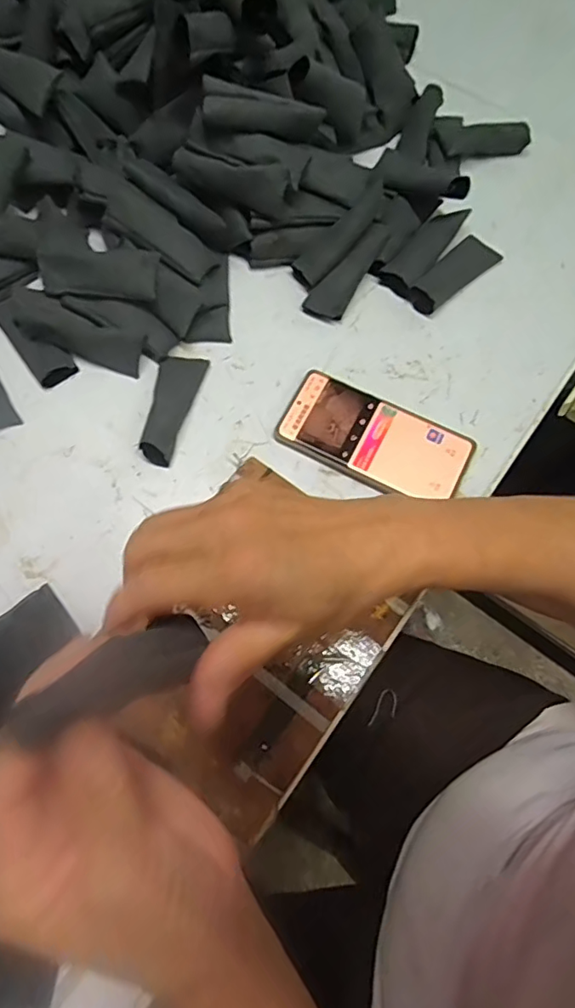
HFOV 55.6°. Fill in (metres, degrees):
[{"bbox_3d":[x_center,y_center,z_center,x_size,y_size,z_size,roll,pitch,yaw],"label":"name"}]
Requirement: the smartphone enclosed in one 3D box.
[{"bbox_3d":[0.073,-0.055,0.469,0.156,0.016,0.074,27,73,9],"label":"smartphone"}]

